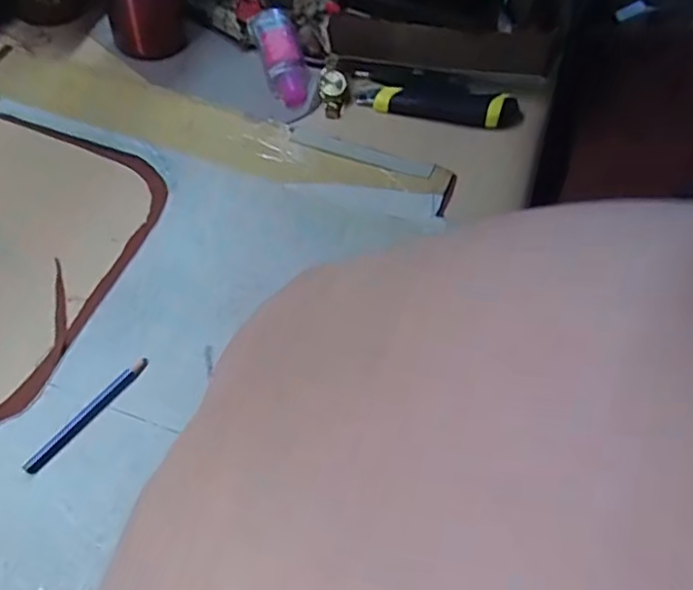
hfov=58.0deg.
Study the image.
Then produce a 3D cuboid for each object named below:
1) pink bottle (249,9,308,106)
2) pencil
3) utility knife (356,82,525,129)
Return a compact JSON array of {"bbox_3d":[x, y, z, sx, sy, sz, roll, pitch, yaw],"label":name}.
[{"bbox_3d":[-0.068,-0.245,0.628,0.040,0.030,0.114,-15,73,-12],"label":"pink bottle"},{"bbox_3d":[-0.176,0.079,0.425,0.011,0.004,0.100,32,59,17],"label":"pencil"},{"bbox_3d":[0.094,-0.192,0.621,0.162,0.015,0.039,10,56,3],"label":"utility knife"}]

